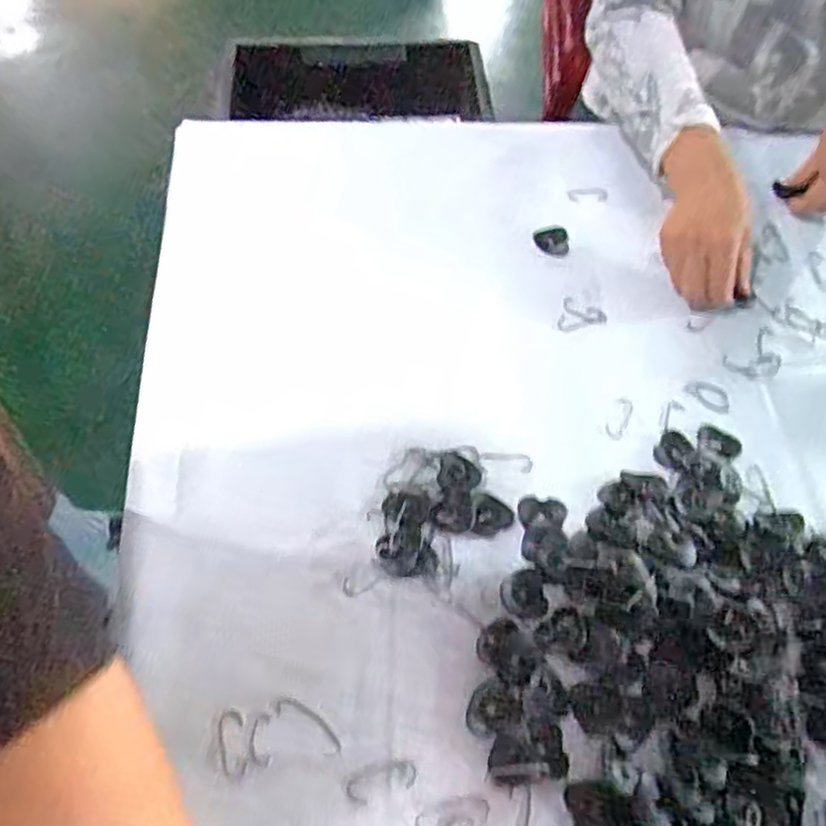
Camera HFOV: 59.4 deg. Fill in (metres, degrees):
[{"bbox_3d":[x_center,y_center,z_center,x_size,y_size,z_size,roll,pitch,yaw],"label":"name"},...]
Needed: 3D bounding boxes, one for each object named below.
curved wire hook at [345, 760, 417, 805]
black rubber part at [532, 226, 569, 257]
[{"bbox_3d":[-0.020,0.236,0.466,0.046,0.004,0.019,-15,61,-12],"label":"curved wire hook"},{"bbox_3d":[0.138,-0.173,0.720,0.035,0.010,0.034,15,59,6],"label":"black rubber part"}]

